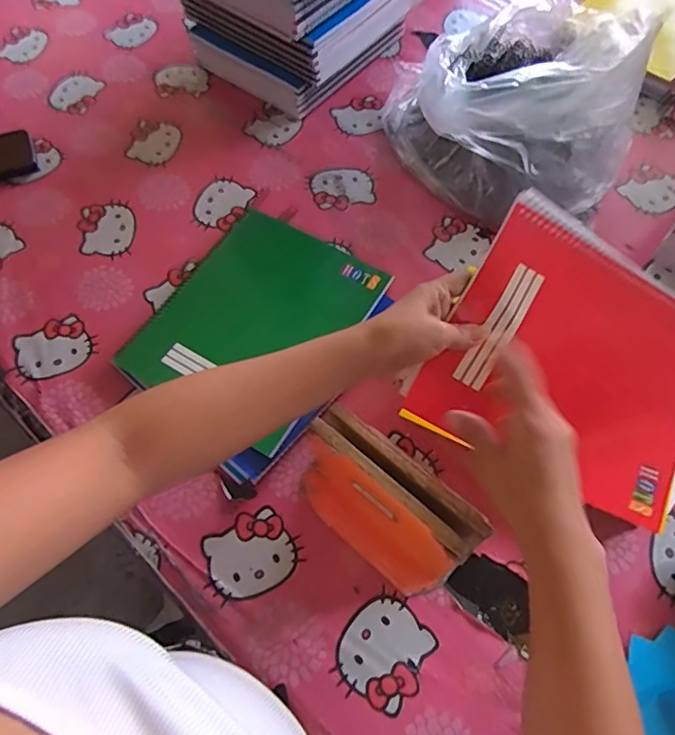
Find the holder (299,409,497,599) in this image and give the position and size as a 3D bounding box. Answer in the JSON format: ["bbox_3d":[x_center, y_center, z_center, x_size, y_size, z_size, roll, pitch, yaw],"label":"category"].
[{"bbox_3d":[0.036,0.118,0.460,0.153,0.117,0.064,37,68,18],"label":"holder"}]

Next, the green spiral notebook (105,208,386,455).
[{"bbox_3d":[-0.087,-0.056,0.595,0.202,0.011,0.245,29,66,14],"label":"green spiral notebook"}]

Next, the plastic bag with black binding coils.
[{"bbox_3d":[0.208,-0.335,0.667,0.268,0.161,0.291,-5,62,-3],"label":"plastic bag with black binding coils"}]

